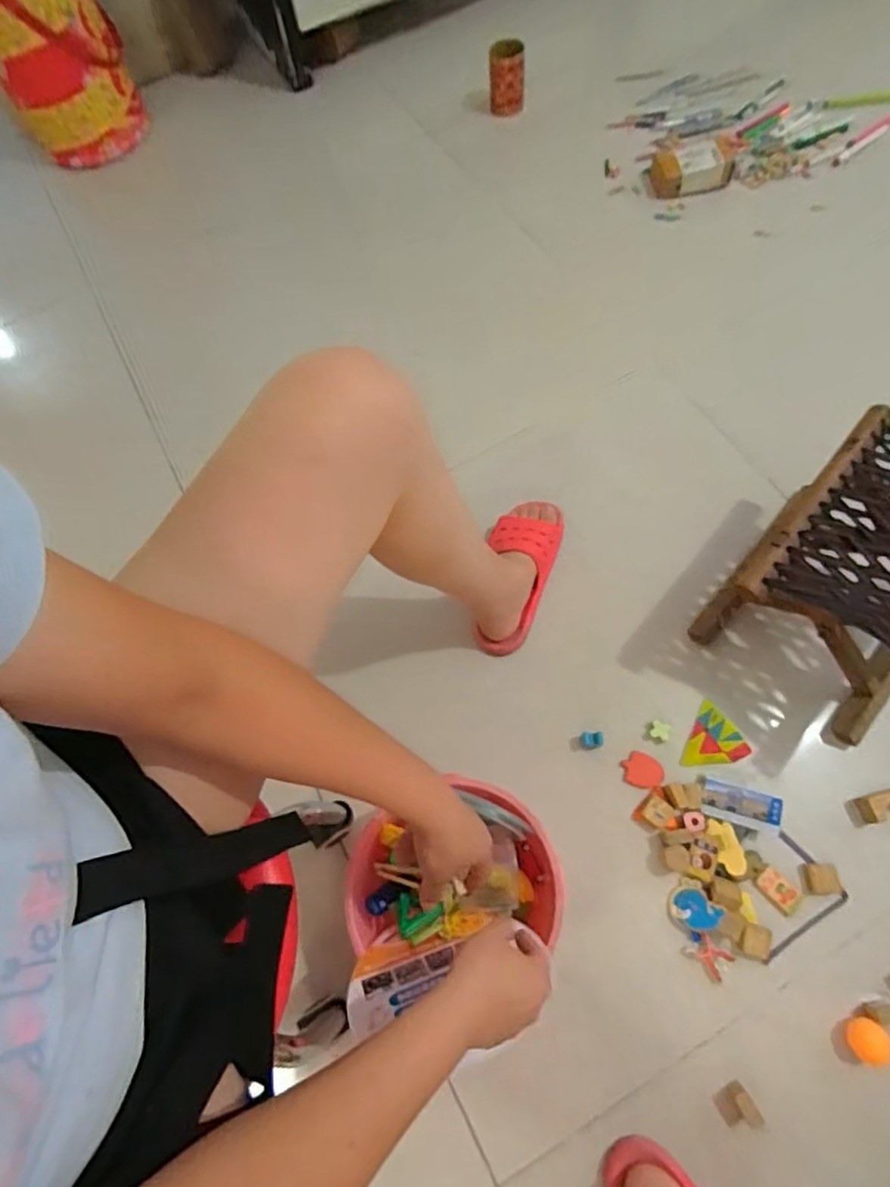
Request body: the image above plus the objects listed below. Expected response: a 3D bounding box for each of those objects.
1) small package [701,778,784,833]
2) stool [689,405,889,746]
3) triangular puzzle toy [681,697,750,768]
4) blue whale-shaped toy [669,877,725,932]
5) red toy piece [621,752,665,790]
[{"bbox_3d":[0.365,0.262,0.736,0.088,0.029,0.041,15,70,9],"label":"small package"},{"bbox_3d":[0.500,-0.002,0.731,0.236,0.210,0.319,39,75,16],"label":"stool"},{"bbox_3d":[0.335,0.179,0.747,0.079,0.071,0.082,-24,69,-6],"label":"triangular puzzle toy"},{"bbox_3d":[0.294,0.369,0.701,0.051,0.009,0.051,34,86,33],"label":"blue whale-shaped toy"},{"bbox_3d":[0.255,0.228,0.768,0.048,0.004,0.045,-5,68,12],"label":"red toy piece"}]

